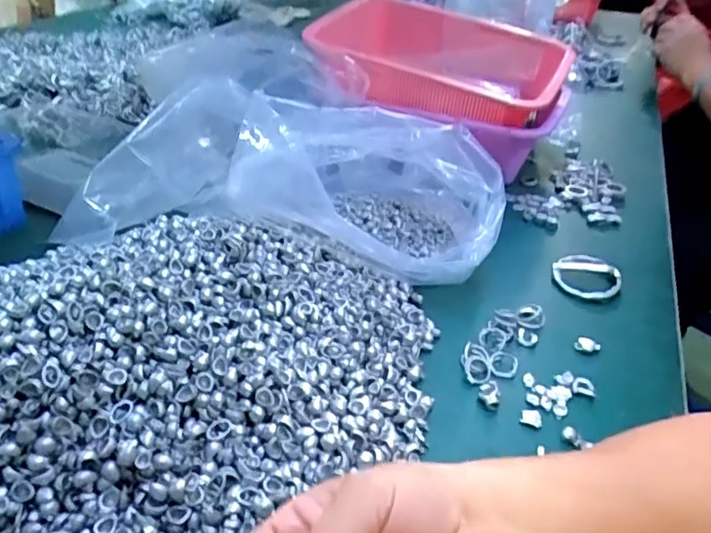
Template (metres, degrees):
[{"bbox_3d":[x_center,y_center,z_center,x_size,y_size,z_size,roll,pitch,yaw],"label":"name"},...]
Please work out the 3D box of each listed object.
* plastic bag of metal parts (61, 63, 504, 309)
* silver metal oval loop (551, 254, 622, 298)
[{"bbox_3d":[0.020,-0.085,0.531,0.218,0.125,0.165,9,34,8],"label":"plastic bag of metal parts"},{"bbox_3d":[0.209,0.007,0.529,0.058,0.010,0.057,24,39,28],"label":"silver metal oval loop"}]

